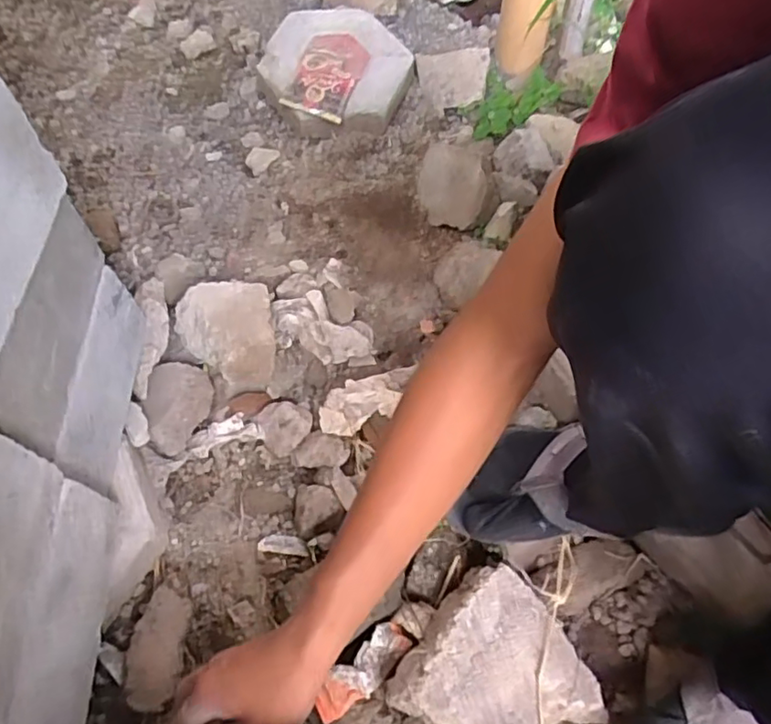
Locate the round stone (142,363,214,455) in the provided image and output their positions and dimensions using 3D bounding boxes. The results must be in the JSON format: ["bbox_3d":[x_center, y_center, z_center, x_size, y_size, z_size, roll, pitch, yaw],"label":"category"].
[{"bbox_3d":[-0.221,0.045,0.641,0.069,0.040,0.099,-14,61,-10],"label":"round stone"}]

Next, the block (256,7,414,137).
[{"bbox_3d":[-0.072,-0.427,0.878,0.214,0.084,0.209,-23,63,-15],"label":"block"}]

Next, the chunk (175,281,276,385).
[{"bbox_3d":[-0.172,-0.033,0.640,0.100,0.071,0.110,-11,60,-8],"label":"chunk"}]

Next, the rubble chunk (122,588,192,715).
[{"bbox_3d":[-0.194,0.244,0.509,0.043,0.030,0.090,4,59,0],"label":"rubble chunk"}]

